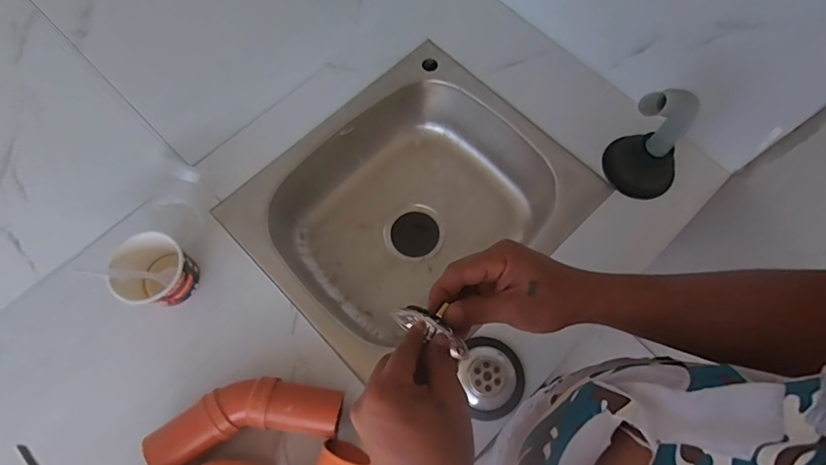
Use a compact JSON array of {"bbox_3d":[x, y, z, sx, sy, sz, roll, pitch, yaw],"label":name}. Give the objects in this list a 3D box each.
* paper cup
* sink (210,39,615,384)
[{"bbox_3d":[-0.340,0.055,0.627,0.086,0.087,0.089,0,69,0],"label":"paper cup"},{"bbox_3d":[-0.008,-0.033,0.772,0.474,0.157,0.401,-37,74,-12],"label":"sink"}]

